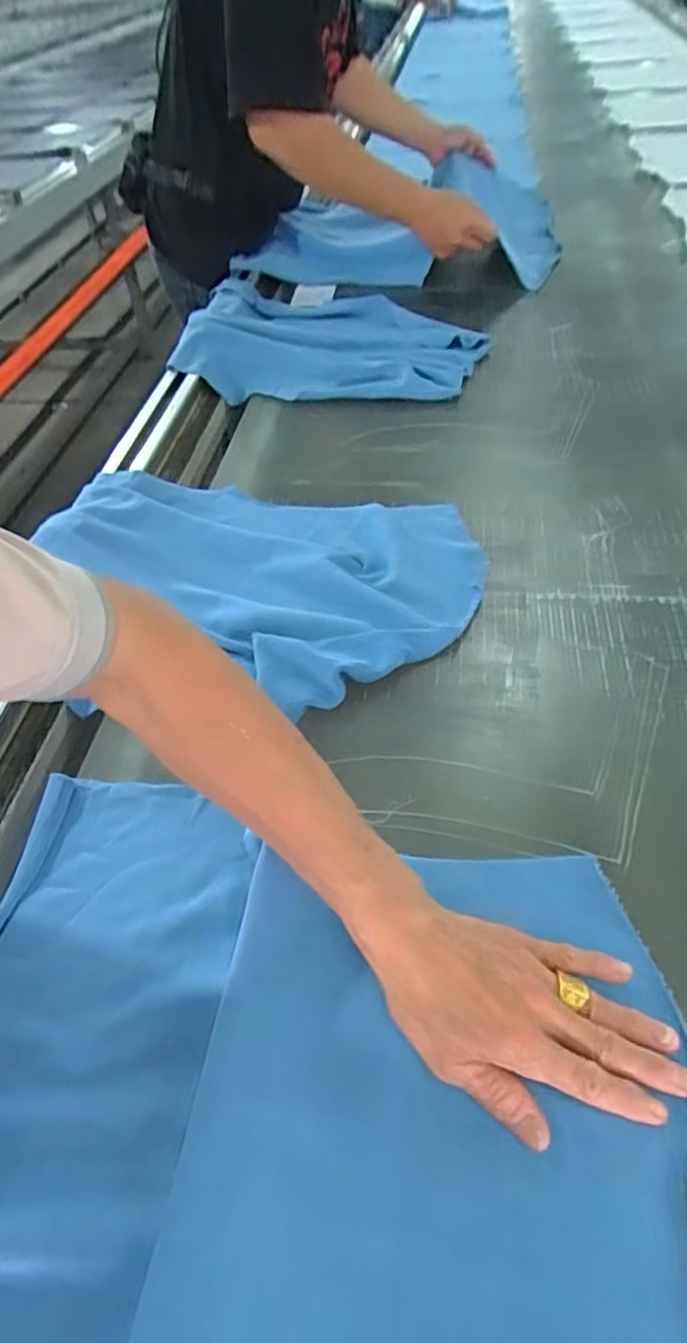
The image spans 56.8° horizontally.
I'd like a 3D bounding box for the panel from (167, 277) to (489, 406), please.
[{"bbox_3d":[-0.025,-0.508,0.958,0.453,0.054,0.346,5,46,4],"label":"panel"}]

